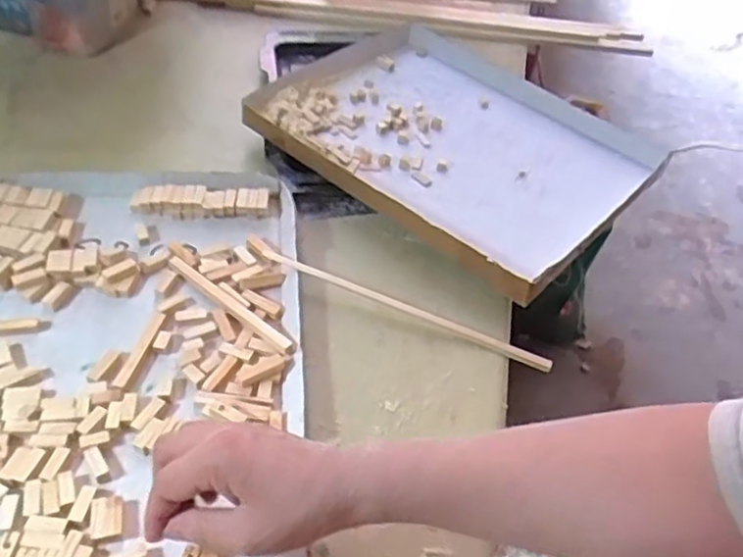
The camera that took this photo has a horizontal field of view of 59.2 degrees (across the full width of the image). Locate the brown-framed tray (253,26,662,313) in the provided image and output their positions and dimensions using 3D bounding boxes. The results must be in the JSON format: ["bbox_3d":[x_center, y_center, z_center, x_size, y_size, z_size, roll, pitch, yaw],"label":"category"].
[{"bbox_3d":[0.091,-0.171,0.781,0.437,0.048,0.342,35,52,23],"label":"brown-framed tray"}]

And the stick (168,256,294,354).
[{"bbox_3d":[-0.128,0.020,0.582,0.157,0.011,0.015,35,52,23],"label":"stick"}]

